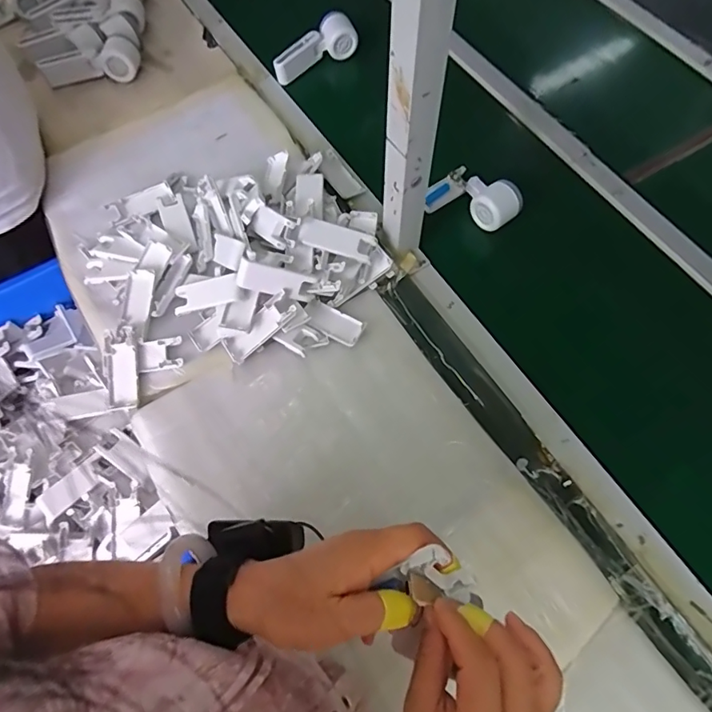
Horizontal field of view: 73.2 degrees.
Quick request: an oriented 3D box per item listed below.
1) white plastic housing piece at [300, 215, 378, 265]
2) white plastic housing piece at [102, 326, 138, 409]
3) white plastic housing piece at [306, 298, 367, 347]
[{"bbox_3d":[-0.023,-0.156,0.645,0.099,0.019,0.042,16,67,-9],"label":"white plastic housing piece"},{"bbox_3d":[-0.304,0.016,0.618,0.041,0.011,0.103,-9,81,-3],"label":"white plastic housing piece"},{"bbox_3d":[-0.030,-0.046,0.640,0.080,0.014,0.043,25,69,11],"label":"white plastic housing piece"}]

